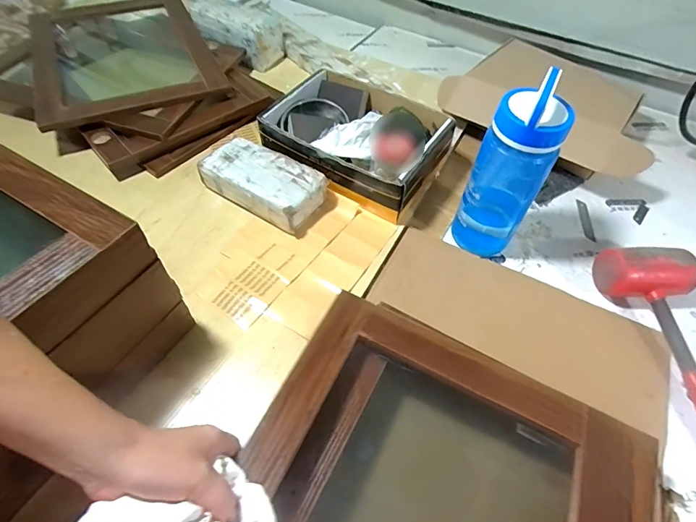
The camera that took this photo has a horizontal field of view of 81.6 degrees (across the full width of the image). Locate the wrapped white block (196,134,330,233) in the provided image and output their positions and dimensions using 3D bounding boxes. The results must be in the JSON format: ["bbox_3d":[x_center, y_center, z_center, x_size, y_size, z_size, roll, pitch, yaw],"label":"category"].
[{"bbox_3d":[-0.150,-0.136,0.714,0.216,0.070,0.110,30,58,19],"label":"wrapped white block"}]

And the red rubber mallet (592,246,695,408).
[{"bbox_3d":[0.461,0.112,0.566,0.125,0.077,0.300,3,53,0],"label":"red rubber mallet"}]

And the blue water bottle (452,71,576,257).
[{"bbox_3d":[0.231,-0.123,0.598,0.103,0.286,0.074,32,58,20],"label":"blue water bottle"}]

